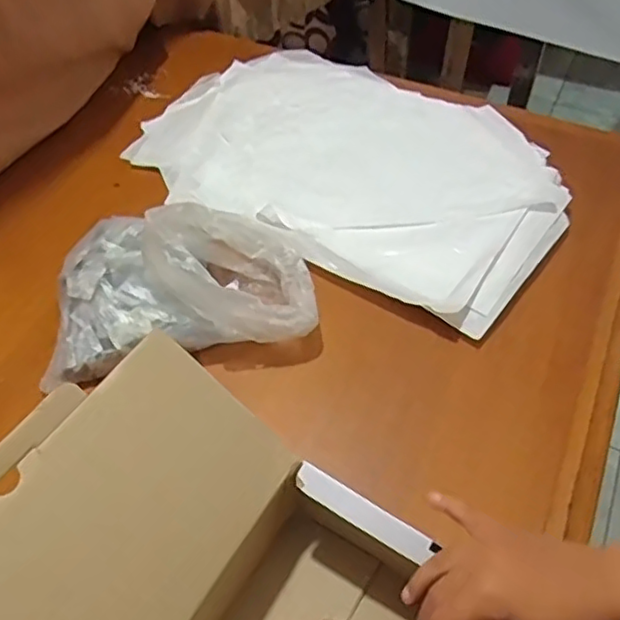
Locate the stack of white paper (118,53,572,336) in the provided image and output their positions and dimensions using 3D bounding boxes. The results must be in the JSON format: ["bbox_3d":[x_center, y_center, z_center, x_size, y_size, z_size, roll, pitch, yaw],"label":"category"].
[{"bbox_3d":[0.048,-0.192,0.811,0.517,0.032,0.346,25,56,19],"label":"stack of white paper"}]

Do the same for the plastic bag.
[{"bbox_3d":[-0.138,-0.040,0.658,0.267,0.121,0.181,-8,52,-6],"label":"plastic bag"}]

